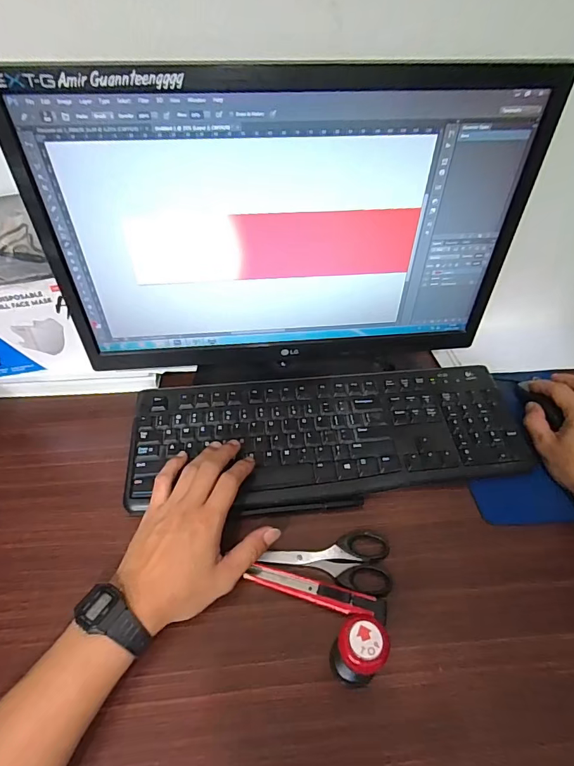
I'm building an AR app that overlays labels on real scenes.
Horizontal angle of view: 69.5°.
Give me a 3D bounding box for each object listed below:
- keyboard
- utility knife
[{"bbox_3d":[0.047,0.056,0.474,0.434,0.031,0.157,-2,47,-3],"label":"keyboard"},{"bbox_3d":[0.028,0.186,0.370,0.121,0.008,0.020,13,48,9],"label":"utility knife"}]

